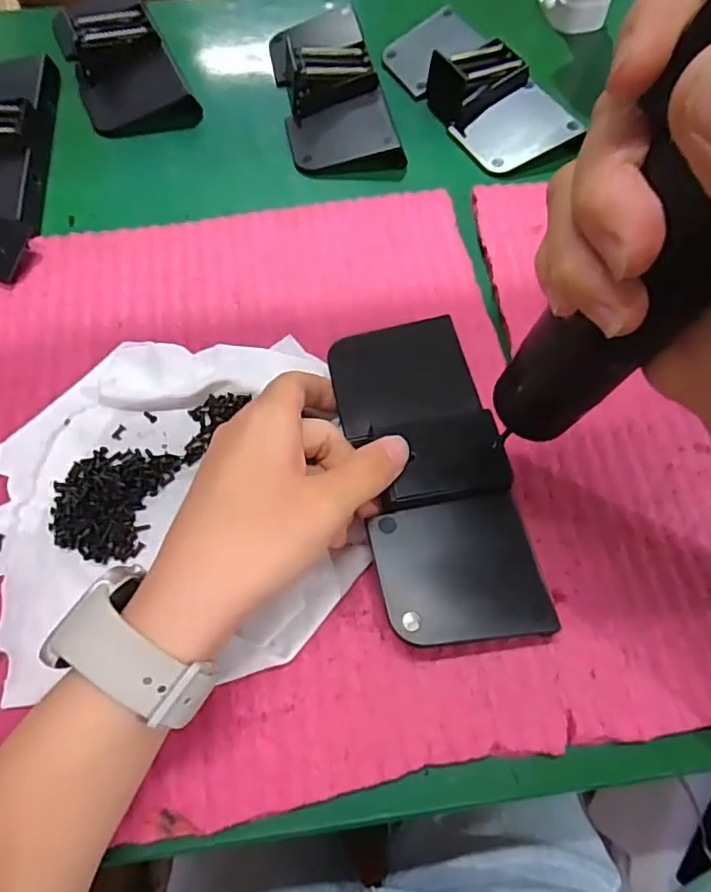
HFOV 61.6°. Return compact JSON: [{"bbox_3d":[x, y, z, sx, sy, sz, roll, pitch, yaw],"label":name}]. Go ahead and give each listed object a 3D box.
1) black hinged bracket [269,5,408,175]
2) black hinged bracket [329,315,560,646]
[{"bbox_3d":[-0.018,-0.258,0.425,0.070,0.031,0.146,-10,64,-6],"label":"black hinged bracket"},{"bbox_3d":[0.035,0.008,0.277,0.070,0.016,0.159,-11,67,-6],"label":"black hinged bracket"}]

